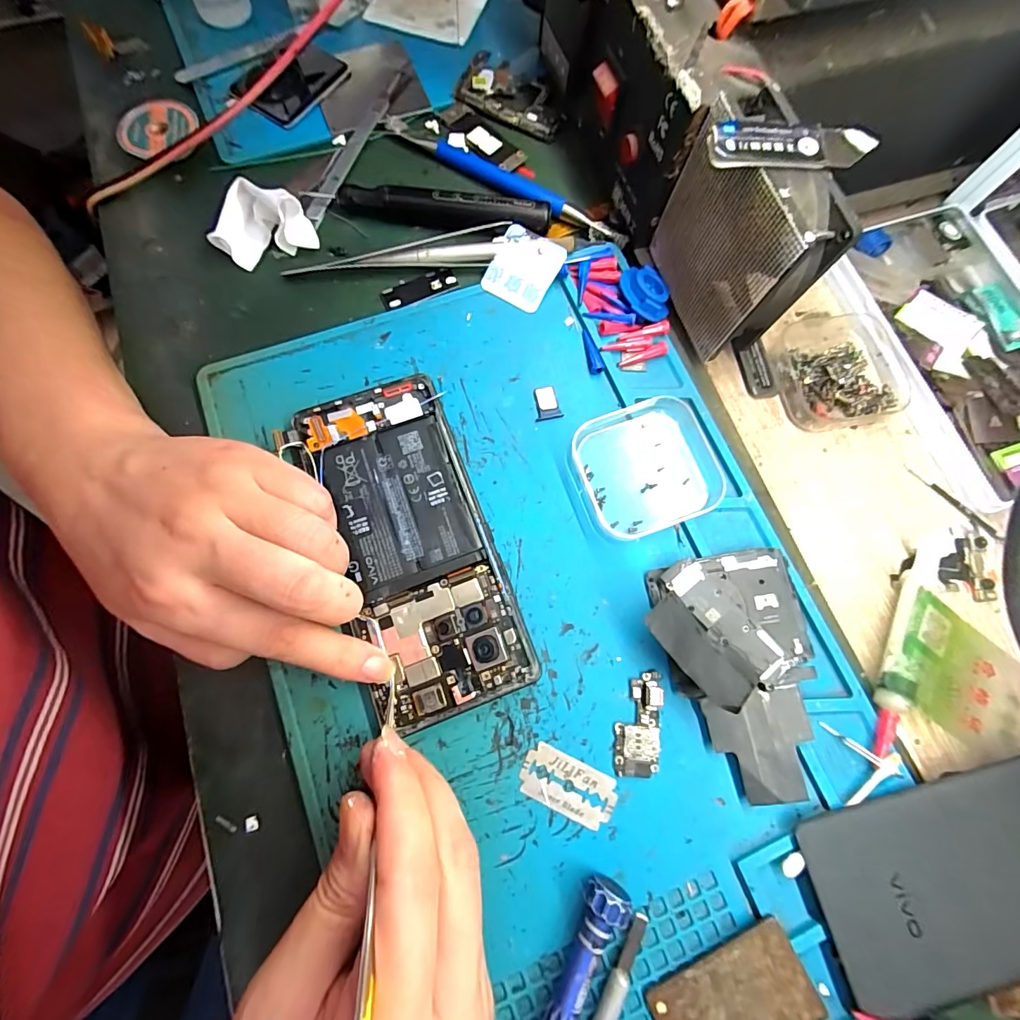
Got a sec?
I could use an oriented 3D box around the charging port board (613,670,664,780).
[{"bbox_3d":[0.058,0.096,0.203,0.020,0.004,0.045,9,75,2],"label":"charging port board"}]

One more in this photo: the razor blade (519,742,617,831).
[{"bbox_3d":[0.026,0.120,0.195,0.043,0.004,0.022,26,76,6],"label":"razor blade"}]

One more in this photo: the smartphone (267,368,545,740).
[{"bbox_3d":[-0.049,0.015,0.216,0.076,0.008,0.160,-22,78,-6],"label":"smartphone"}]

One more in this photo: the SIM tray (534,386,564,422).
[{"bbox_3d":[0.020,-0.058,0.241,0.014,0.004,0.019,-10,75,-3],"label":"SIM tray"}]

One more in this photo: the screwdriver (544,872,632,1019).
[{"bbox_3d":[0.015,0.201,0.166,0.016,0.017,0.120,24,76,6],"label":"screwdriver"}]

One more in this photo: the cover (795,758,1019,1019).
[{"bbox_3d":[0.203,0.147,0.182,0.152,0.010,0.072,-15,76,-4],"label":"cover"}]

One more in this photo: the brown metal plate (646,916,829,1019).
[{"bbox_3d":[0.088,0.193,0.176,0.060,0.005,0.036,-26,77,-7],"label":"brown metal plate"}]

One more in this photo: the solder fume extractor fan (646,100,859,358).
[{"bbox_3d":[0.107,-0.127,0.216,0.028,0.081,0.078,-20,76,-5],"label":"solder fume extractor fan"}]

